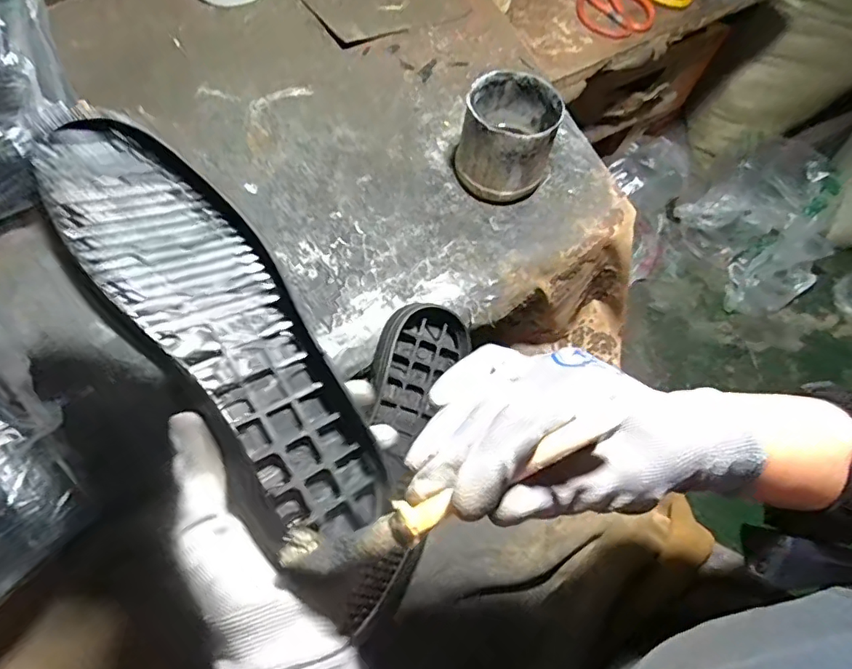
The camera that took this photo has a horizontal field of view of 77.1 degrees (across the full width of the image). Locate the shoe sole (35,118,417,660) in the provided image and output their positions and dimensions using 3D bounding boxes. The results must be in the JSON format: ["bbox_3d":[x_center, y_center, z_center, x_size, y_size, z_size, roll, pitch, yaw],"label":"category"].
[{"bbox_3d":[-0.100,0.012,0.292,0.091,0.032,0.298,-32,84,-41],"label":"shoe sole"}]

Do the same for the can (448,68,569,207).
[{"bbox_3d":[0.079,-0.191,0.518,0.085,0.086,0.092,1,64,-3],"label":"can"}]

